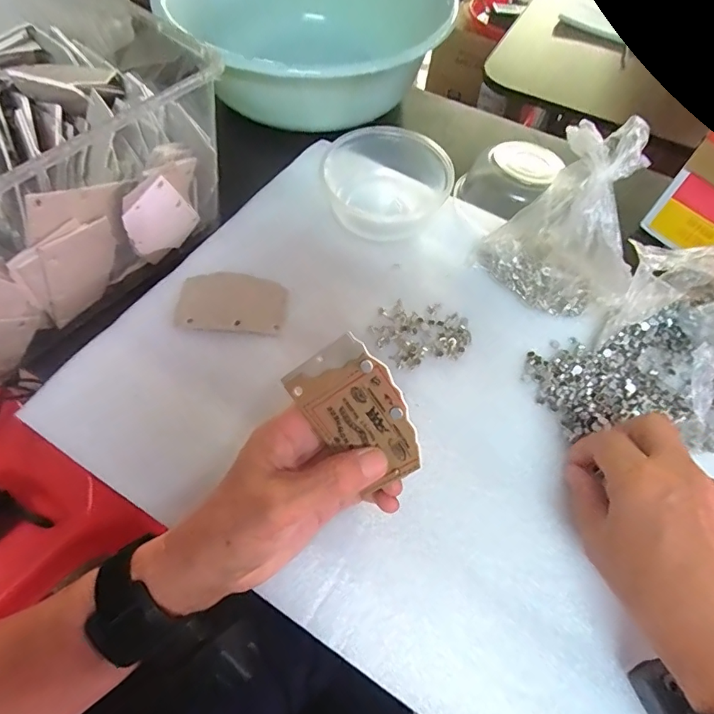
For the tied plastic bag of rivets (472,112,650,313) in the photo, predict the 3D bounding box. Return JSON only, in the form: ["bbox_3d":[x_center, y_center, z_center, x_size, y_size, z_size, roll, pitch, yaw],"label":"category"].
[{"bbox_3d":[0.168,-0.098,0.355,0.112,0.142,0.055,46,39,17],"label":"tied plastic bag of rivets"}]

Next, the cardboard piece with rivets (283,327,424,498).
[{"bbox_3d":[0.001,0.032,0.262,0.054,0.004,0.082,-35,90,21],"label":"cardboard piece with rivets"}]

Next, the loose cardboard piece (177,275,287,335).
[{"bbox_3d":[-0.098,-0.045,0.377,0.084,0.004,0.053,4,60,-1],"label":"loose cardboard piece"}]

